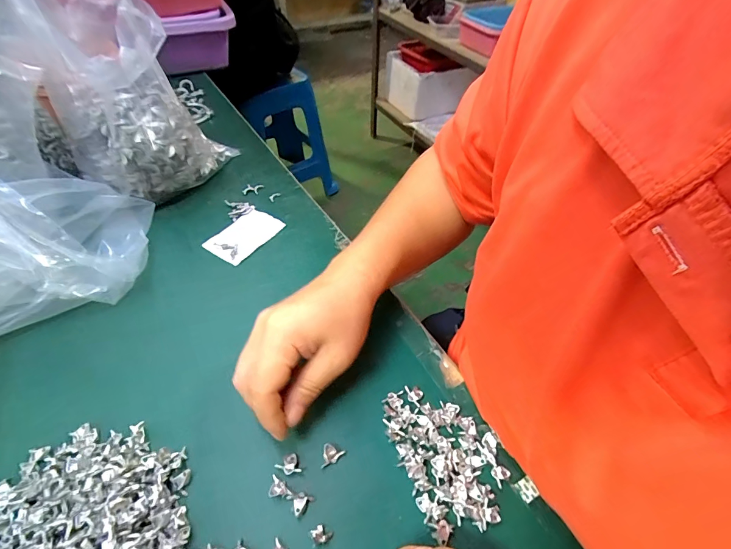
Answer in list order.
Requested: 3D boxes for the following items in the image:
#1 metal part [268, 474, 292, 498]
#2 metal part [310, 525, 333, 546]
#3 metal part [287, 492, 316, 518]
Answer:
[{"bbox_3d":[-0.059,0.144,0.242,0.018,0.007,0.012,25,53,19],"label":"metal part"},{"bbox_3d":[-0.028,0.162,0.226,0.011,0.010,0.011,1,49,-1],"label":"metal part"},{"bbox_3d":[-0.043,0.150,0.239,0.015,0.004,0.014,-27,55,-23],"label":"metal part"}]

